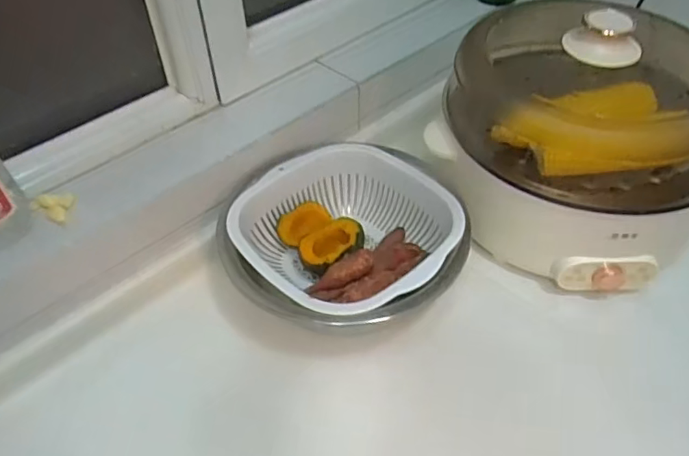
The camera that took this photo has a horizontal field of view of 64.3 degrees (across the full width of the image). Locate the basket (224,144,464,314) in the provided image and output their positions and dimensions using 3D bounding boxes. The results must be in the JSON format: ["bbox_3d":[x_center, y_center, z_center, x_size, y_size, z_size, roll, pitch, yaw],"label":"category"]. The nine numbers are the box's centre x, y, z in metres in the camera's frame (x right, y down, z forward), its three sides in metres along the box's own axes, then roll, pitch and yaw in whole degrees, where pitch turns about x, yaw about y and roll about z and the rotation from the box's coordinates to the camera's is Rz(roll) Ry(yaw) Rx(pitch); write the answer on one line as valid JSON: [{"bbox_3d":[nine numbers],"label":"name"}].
[{"bbox_3d":[-0.001,0.014,0.670,0.247,0.098,0.227,-1,45,1],"label":"basket"}]

